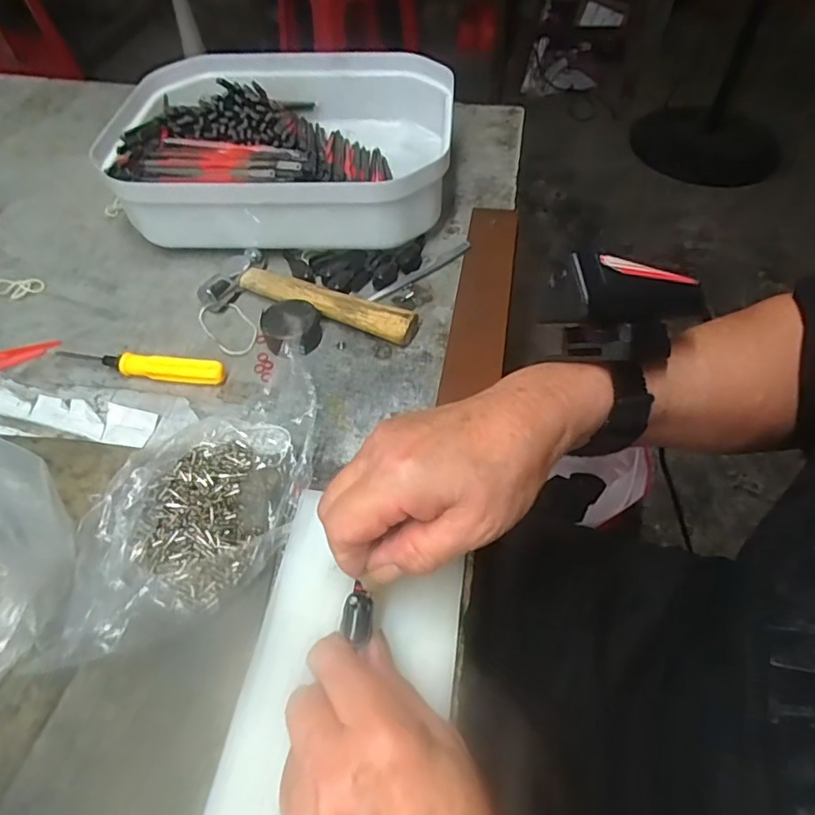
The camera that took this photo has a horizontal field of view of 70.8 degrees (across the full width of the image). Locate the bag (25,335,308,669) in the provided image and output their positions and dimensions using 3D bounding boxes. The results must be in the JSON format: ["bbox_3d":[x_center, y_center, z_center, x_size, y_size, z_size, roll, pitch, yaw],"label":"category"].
[{"bbox_3d":[-0.109,0.037,0.317,0.095,0.035,0.199,6,52,7],"label":"bag"}]

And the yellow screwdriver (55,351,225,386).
[{"bbox_3d":[-0.179,-0.029,0.384,0.118,0.016,0.015,7,53,8],"label":"yellow screwdriver"}]

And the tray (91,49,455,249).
[{"bbox_3d":[-0.102,-0.216,0.486,0.263,0.075,0.212,3,52,4],"label":"tray"}]

